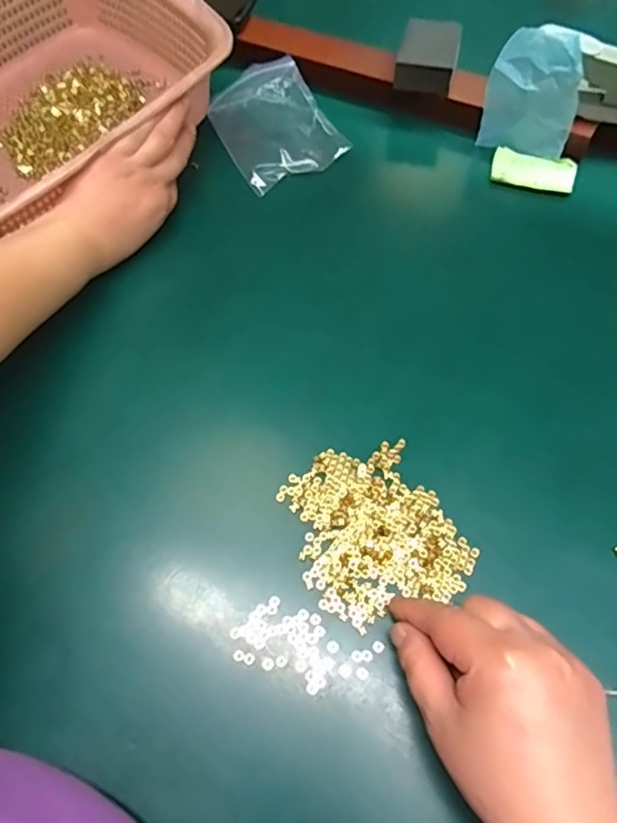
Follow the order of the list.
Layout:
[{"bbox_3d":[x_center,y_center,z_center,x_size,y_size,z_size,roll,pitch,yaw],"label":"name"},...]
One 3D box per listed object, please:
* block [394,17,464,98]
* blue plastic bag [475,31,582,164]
[{"bbox_3d":[0.109,-0.320,0.519,0.050,0.032,0.066,13,63,10],"label":"block"},{"bbox_3d":[0.185,-0.261,0.471,0.071,0.076,0.045,11,63,9],"label":"blue plastic bag"}]

